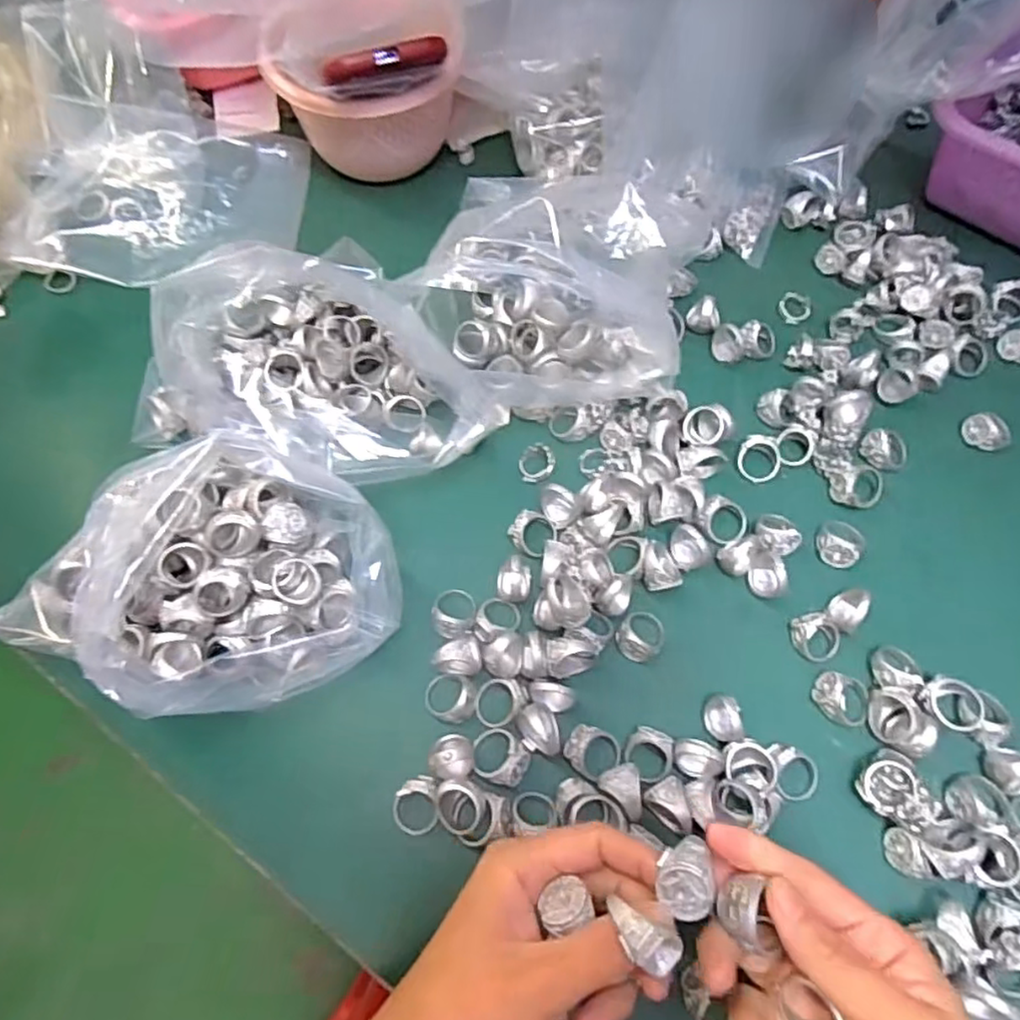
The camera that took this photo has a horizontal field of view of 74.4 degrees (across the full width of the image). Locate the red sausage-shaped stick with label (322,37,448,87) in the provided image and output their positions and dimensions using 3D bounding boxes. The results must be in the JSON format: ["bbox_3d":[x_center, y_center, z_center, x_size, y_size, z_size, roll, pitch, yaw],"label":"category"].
[{"bbox_3d":[-0.078,-0.287,0.429,0.080,0.017,0.011,-18,68,-8],"label":"red sausage-shaped stick with label"}]

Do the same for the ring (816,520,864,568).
[{"bbox_3d":[0.202,0.019,0.411,0.027,0.015,0.030,36,71,14],"label":"ring"}]

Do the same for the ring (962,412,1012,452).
[{"bbox_3d":[0.314,-0.052,0.443,0.018,0.015,0.028,-28,69,-11],"label":"ring"}]

